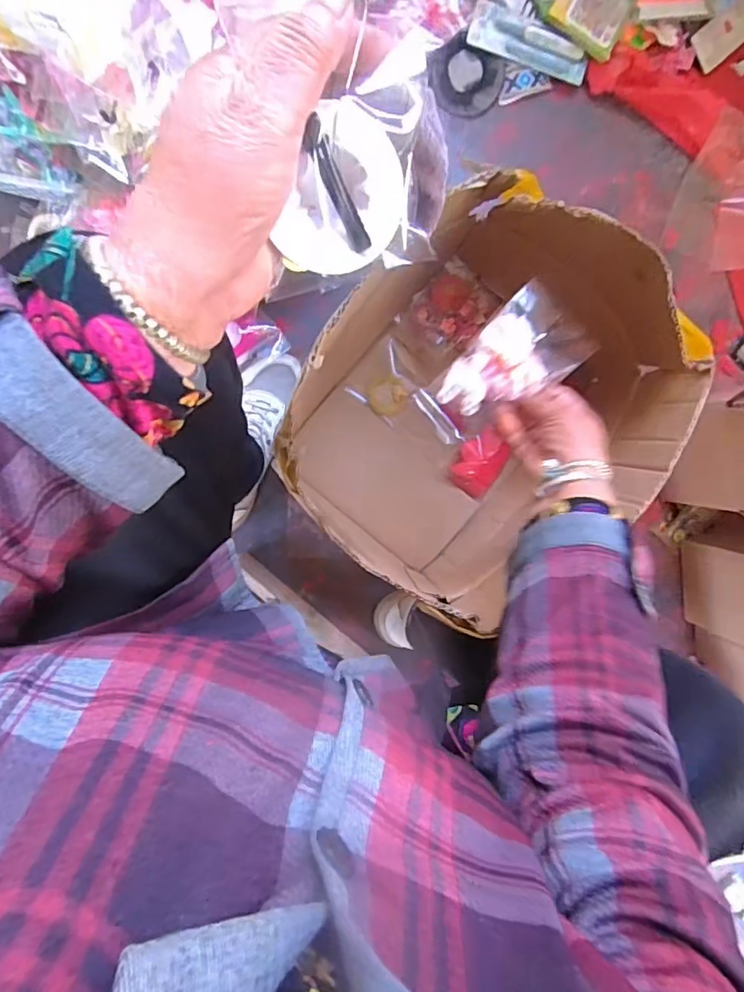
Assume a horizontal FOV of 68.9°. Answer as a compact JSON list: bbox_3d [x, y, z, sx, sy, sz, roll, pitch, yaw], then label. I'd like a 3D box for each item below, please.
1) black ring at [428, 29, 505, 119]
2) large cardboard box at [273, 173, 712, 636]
[{"bbox_3d":[0.121,-0.543,0.708,0.095,0.015,0.090,-1,96,-5],"label":"black ring"},{"bbox_3d":[0.117,-0.096,0.624,0.300,0.265,0.399,43,91,-8],"label":"large cardboard box"}]

